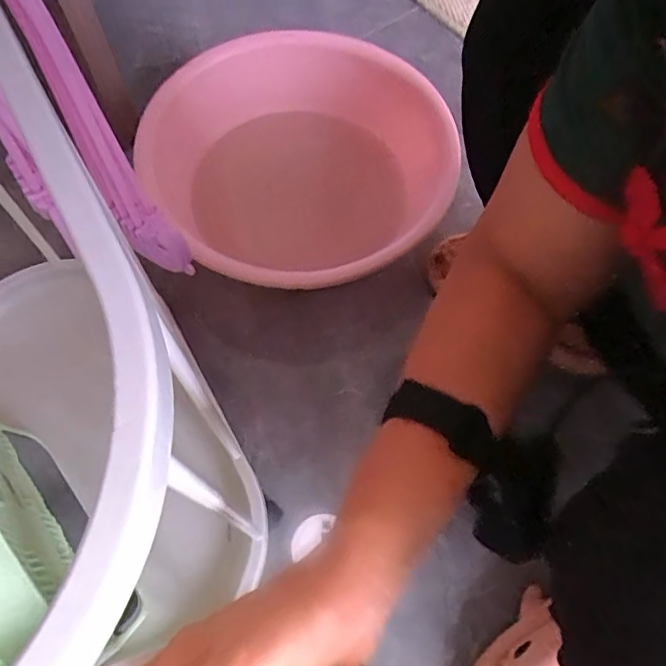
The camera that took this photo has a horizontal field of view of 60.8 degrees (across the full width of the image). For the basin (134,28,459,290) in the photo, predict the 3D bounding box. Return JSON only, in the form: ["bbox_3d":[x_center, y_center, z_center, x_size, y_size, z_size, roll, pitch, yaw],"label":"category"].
[{"bbox_3d":[-0.036,-0.194,0.709,0.360,0.171,0.350,1,66,-1],"label":"basin"}]

